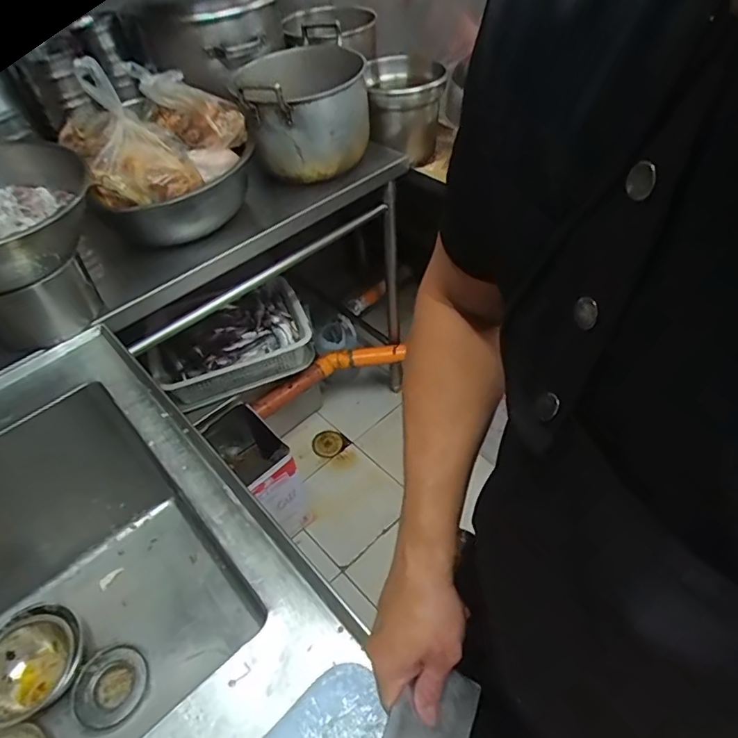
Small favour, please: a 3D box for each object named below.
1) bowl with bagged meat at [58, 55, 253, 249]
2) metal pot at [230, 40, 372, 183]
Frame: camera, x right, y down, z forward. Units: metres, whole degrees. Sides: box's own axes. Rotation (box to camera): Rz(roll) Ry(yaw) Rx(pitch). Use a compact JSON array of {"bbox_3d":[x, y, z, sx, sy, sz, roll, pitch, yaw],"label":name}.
[{"bbox_3d":[-0.398,-0.416,1.023,0.299,0.243,0.270,-30,50,-21],"label":"bowl with bagged meat"},{"bbox_3d":[-0.131,-0.561,1.149,0.247,0.185,0.309,-7,46,1],"label":"metal pot"}]

